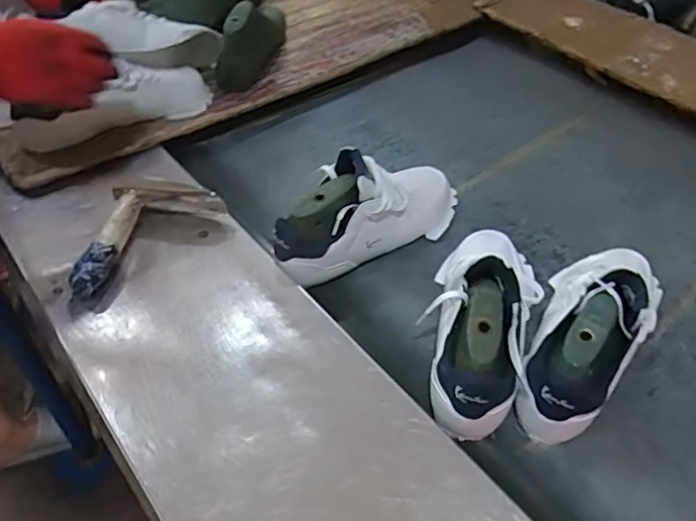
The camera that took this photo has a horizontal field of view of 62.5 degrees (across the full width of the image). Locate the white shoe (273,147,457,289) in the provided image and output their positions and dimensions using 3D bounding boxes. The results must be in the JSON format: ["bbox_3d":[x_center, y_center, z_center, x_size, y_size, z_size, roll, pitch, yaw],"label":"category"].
[{"bbox_3d":[0.029,-0.073,0.734,0.280,0.122,0.092,-23,51,-22],"label":"white shoe"}]

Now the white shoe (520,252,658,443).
[{"bbox_3d":[0.254,0.061,0.598,0.103,0.124,0.244,30,52,24],"label":"white shoe"}]

